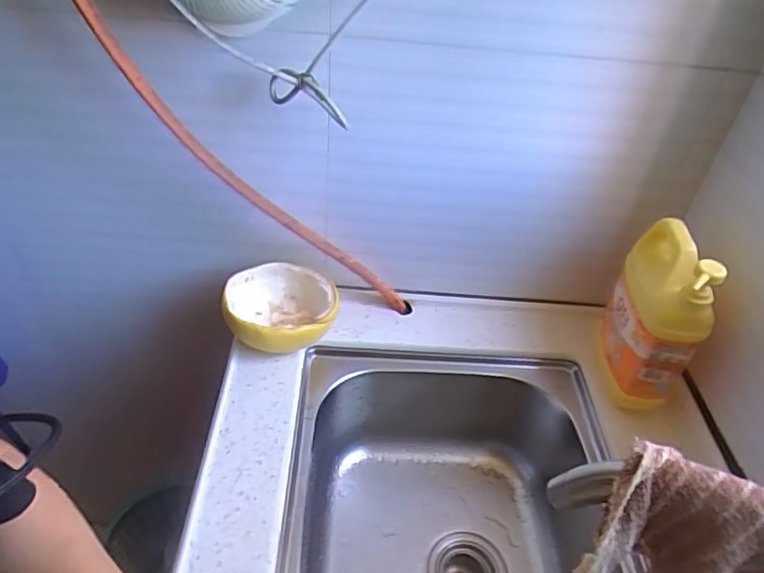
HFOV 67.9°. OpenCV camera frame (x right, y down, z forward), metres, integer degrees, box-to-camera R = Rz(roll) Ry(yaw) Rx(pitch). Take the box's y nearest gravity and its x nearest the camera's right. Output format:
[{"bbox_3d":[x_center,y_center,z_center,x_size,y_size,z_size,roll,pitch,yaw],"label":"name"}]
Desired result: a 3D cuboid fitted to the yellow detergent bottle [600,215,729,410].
[{"bbox_3d":[0.330,0.029,0.688,0.081,0.206,0.138,13,42,9],"label":"yellow detergent bottle"}]

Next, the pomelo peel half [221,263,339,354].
[{"bbox_3d":[-0.137,0.038,0.778,0.144,0.080,0.119,-1,41,-7],"label":"pomelo peel half"}]

